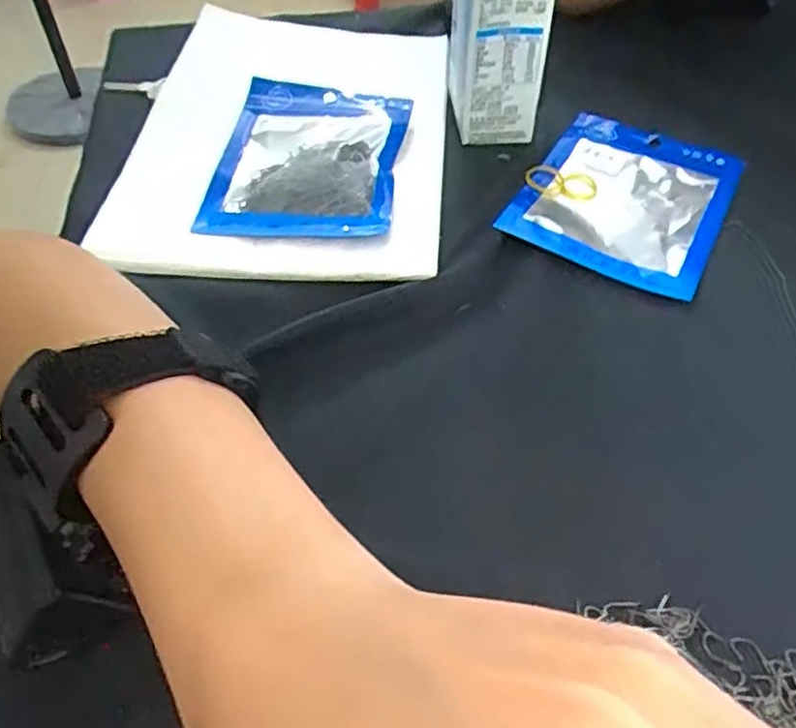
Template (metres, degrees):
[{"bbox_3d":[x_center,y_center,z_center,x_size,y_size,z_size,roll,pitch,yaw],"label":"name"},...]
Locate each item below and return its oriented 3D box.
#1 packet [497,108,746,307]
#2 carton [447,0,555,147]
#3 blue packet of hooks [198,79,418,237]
[{"bbox_3d":[0.121,-0.089,0.360,0.097,0.015,0.139,22,53,18],"label":"packet"},{"bbox_3d":[0.055,-0.181,0.369,0.050,0.110,0.057,3,50,3],"label":"carton"},{"bbox_3d":[-0.047,-0.114,0.370,0.095,0.014,0.130,2,50,2],"label":"blue packet of hooks"}]

